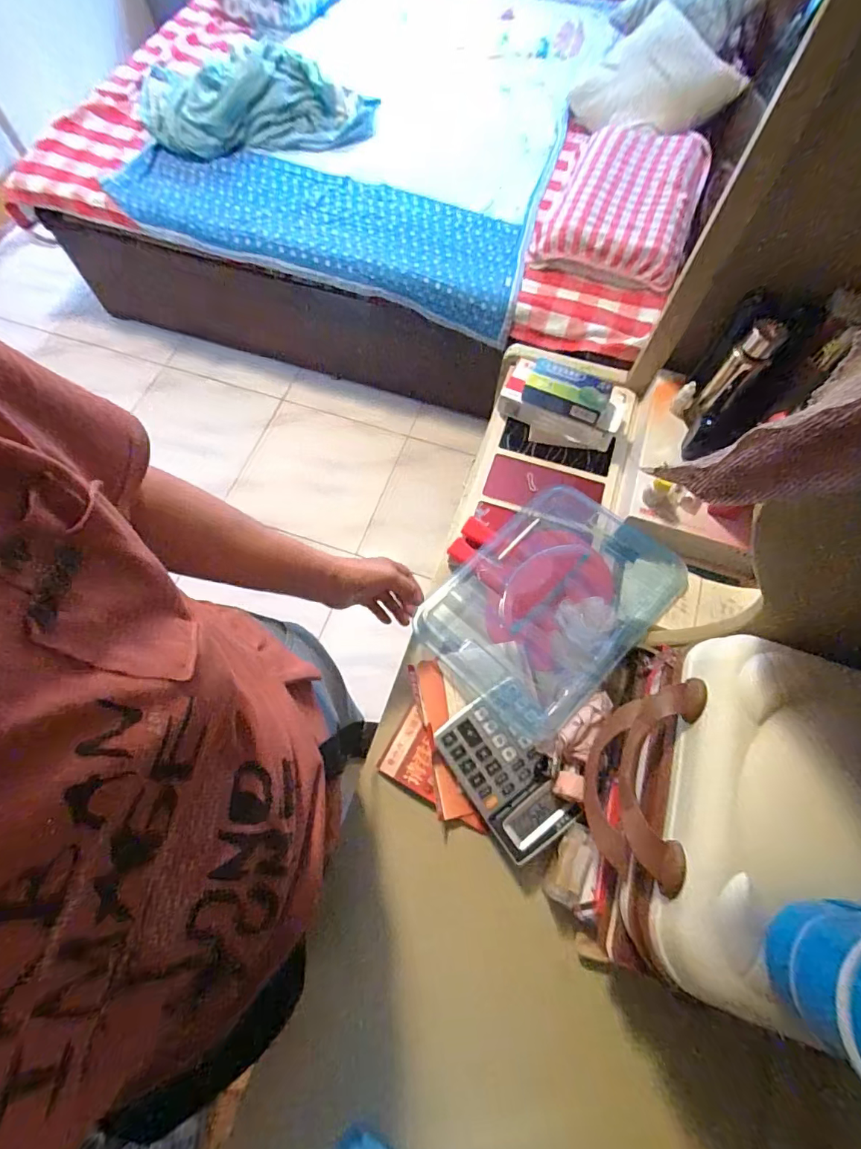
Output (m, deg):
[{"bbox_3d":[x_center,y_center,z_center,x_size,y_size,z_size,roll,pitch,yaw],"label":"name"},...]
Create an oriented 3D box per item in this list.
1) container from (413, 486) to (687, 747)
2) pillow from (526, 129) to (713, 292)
[{"bbox_3d":[0.167,0.034,0.652,0.333,0.067,0.259,-43,75,-15],"label":"container"},{"bbox_3d":[0.567,-1.069,1.344,0.368,0.107,0.598,23,70,8],"label":"pillow"}]

